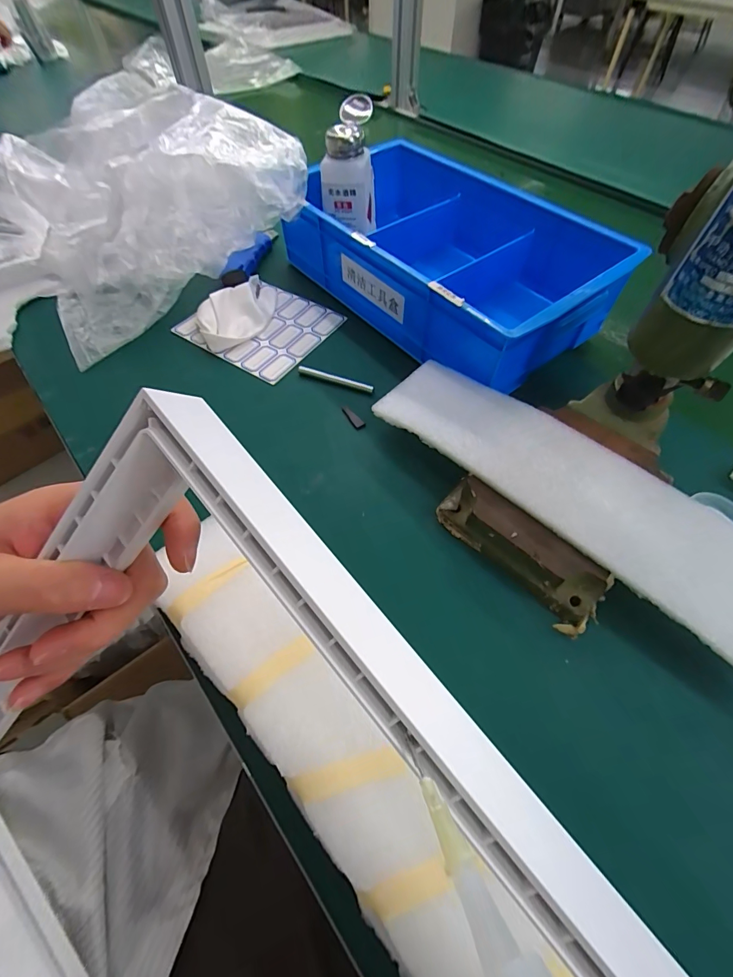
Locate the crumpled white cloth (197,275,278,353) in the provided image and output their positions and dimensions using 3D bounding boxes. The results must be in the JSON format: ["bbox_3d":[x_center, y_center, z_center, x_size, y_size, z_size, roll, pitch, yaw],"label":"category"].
[{"bbox_3d":[-0.140,-0.197,0.429,0.069,0.023,0.112,37,62,20],"label":"crumpled white cloth"}]

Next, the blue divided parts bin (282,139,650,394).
[{"bbox_3d":[0.080,-0.246,0.419,0.193,0.093,0.331,-37,65,-16],"label":"blue divided parts bin"}]

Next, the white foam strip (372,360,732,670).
[{"bbox_3d":[0.148,-0.002,0.279,0.315,0.014,0.082,40,72,23],"label":"white foam strip"}]

